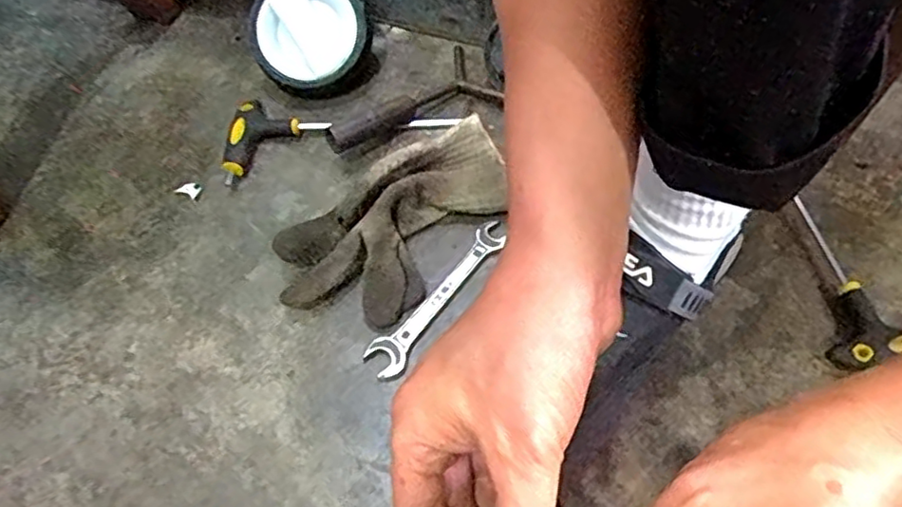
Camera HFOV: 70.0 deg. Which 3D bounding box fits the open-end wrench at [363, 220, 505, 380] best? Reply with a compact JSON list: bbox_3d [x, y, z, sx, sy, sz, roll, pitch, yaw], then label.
[{"bbox_3d":[-0.007,0.030,0.474,0.027,0.004,0.146,32,65,23],"label":"open-end wrench"}]

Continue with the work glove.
[{"bbox_3d":[-0.046,-0.032,0.500,0.123,0.040,0.206,36,66,25],"label":"work glove"}]

